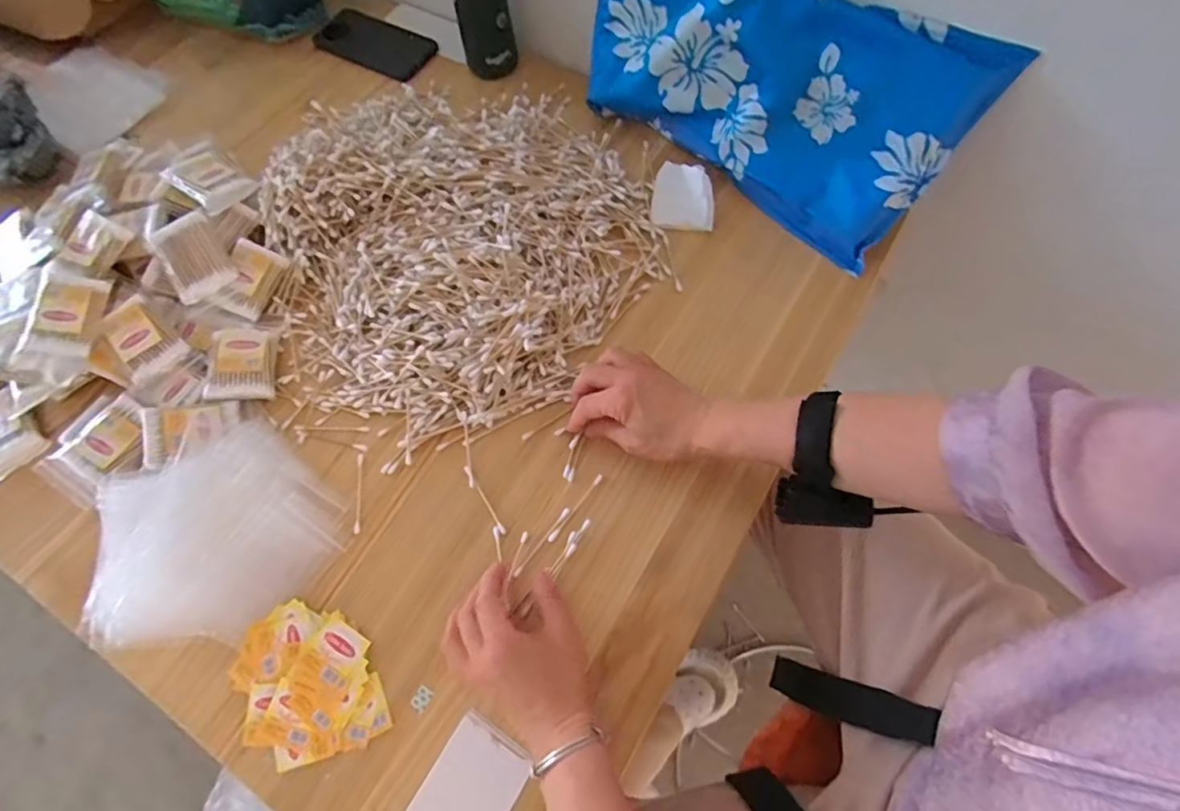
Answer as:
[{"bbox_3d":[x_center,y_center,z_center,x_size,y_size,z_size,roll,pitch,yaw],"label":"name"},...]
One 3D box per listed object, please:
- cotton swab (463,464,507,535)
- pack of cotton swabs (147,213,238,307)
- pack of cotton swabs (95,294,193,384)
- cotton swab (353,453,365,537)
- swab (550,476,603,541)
[{"bbox_3d":[-0.093,0.083,0.502,0.006,0.004,0.072,-31,67,-11],"label":"cotton swab"},{"bbox_3d":[-0.391,-0.146,0.558,0.059,0.008,0.073,-27,98,-1],"label":"pack of cotton swabs"},{"bbox_3d":[-0.434,-0.063,0.553,0.055,0.028,0.071,-41,97,-12],"label":"pack of cotton swabs"},{"bbox_3d":[-0.209,0.078,0.510,0.007,0.004,0.073,-7,65,0],"label":"cotton swab"},{"bbox_3d":[-0.012,0.089,0.496,0.006,0.004,0.072,34,71,17],"label":"swab"}]

